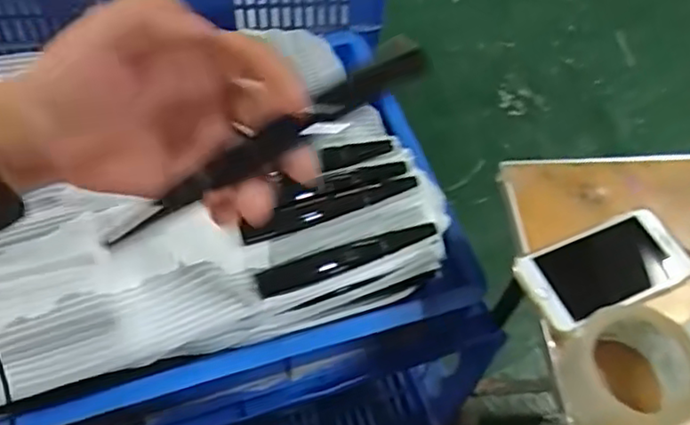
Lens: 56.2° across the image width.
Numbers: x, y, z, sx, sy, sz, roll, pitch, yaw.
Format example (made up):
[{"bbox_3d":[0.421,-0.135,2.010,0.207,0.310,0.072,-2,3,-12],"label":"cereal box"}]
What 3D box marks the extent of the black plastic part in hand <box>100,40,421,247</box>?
[{"bbox_3d":[-0.036,-0.034,0.316,0.176,0.014,0.018,-31,63,-6],"label":"black plastic part in hand"}]

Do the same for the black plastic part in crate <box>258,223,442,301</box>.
[{"bbox_3d":[0.004,0.043,0.612,0.174,0.012,0.024,-16,60,-13],"label":"black plastic part in crate"}]

